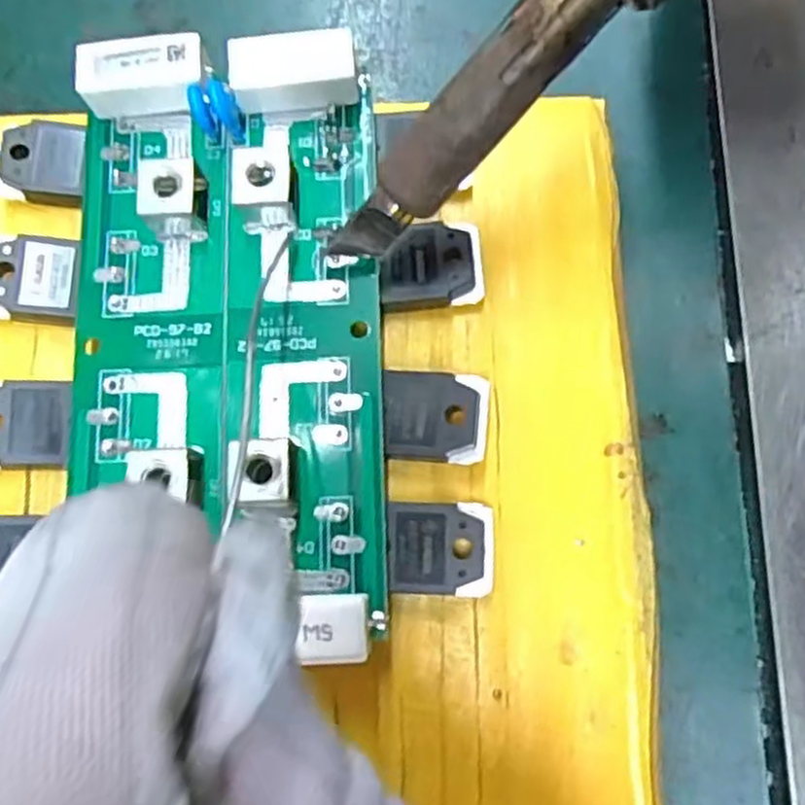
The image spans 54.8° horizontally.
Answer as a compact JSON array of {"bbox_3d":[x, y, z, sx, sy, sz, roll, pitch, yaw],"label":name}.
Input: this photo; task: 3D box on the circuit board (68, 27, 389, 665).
[{"bbox_3d":[-0.031,-0.014,0.132,0.061,0.012,0.106,-4,78,2],"label":"circuit board"}]

